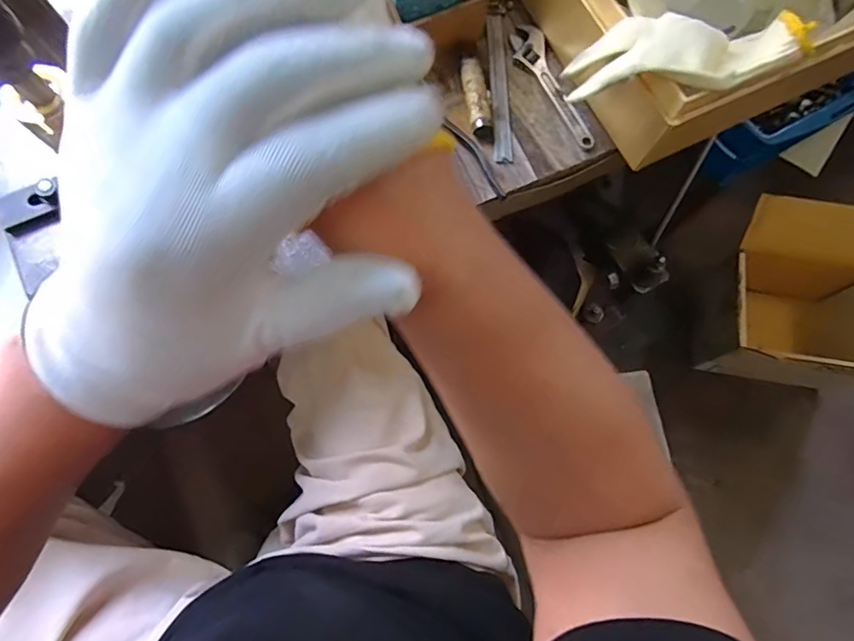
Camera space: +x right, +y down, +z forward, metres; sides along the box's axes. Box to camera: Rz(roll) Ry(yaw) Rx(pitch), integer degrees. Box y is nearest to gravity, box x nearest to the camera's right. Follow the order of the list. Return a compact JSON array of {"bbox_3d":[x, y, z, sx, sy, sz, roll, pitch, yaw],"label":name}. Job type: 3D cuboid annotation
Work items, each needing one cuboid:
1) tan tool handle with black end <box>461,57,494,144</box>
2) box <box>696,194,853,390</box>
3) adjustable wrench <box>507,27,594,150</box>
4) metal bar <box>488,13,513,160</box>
[{"bbox_3d":[0.047,-0.210,0.468,0.022,0.021,0.077,-10,77,-3],"label":"tan tool handle with black end"},{"bbox_3d":[0.803,-0.042,1.054,0.315,0.276,0.320,9,76,1],"label":"box"},{"bbox_3d":[0.118,-0.228,0.475,0.034,0.011,0.146,-20,77,-6],"label":"adjustable wrench"},{"bbox_3d":[0.072,-0.230,0.480,0.016,0.006,0.164,0,76,-1],"label":"metal bar"}]

